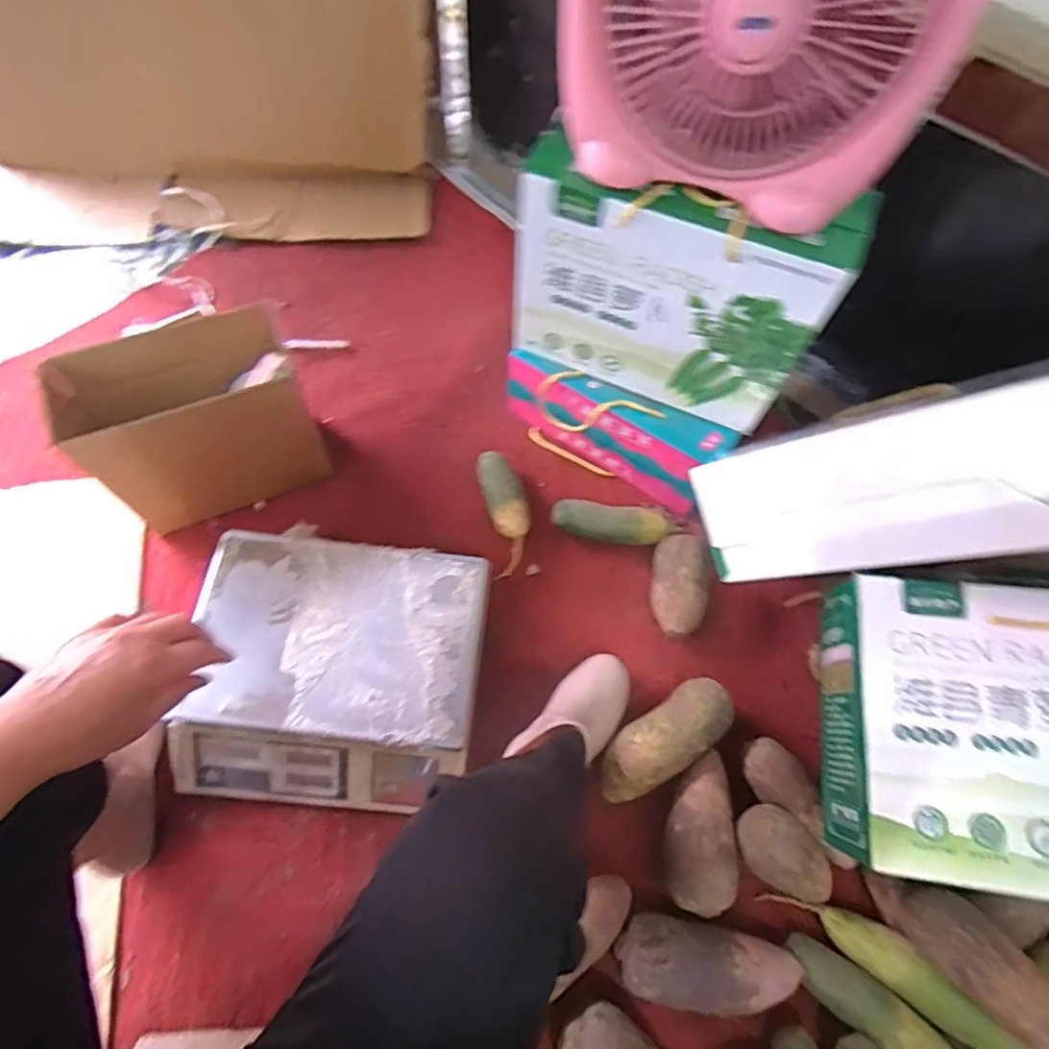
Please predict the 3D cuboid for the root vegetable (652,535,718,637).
[{"bbox_3d":[0.211,0.082,0.804,0.073,0.064,0.136,9,64,2],"label":"root vegetable"}]

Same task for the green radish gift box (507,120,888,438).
[{"bbox_3d":[0.169,-0.282,0.732,0.352,0.252,0.095,24,66,9],"label":"green radish gift box"}]

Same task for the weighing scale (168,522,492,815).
[{"bbox_3d":[-0.224,0.177,0.730,0.330,0.099,0.298,6,64,0],"label":"weighing scale"}]

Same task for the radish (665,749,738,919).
[{"bbox_3d":[0.203,0.348,0.677,0.066,0.057,0.164,6,64,0],"label":"radish"}]

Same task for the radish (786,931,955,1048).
[{"bbox_3d":[0.367,0.509,0.619,0.190,0.052,0.054,34,68,13],"label":"radish"}]

